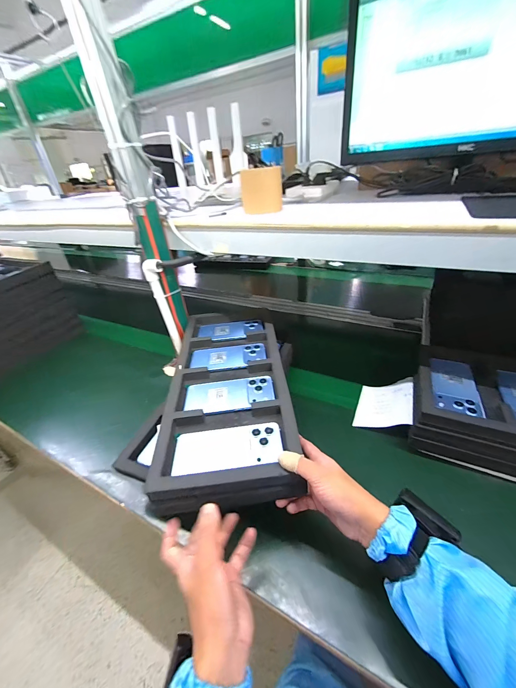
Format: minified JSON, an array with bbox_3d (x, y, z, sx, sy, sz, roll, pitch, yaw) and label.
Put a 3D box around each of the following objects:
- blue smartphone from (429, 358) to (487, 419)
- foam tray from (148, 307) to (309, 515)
[{"bbox_3d":[0.370,0.074,0.512,0.070,0.010,0.146,8,37,21],"label":"blue smartphone"},{"bbox_3d":[-0.052,0.062,0.543,0.219,0.046,0.466,-7,37,0],"label":"foam tray"}]

